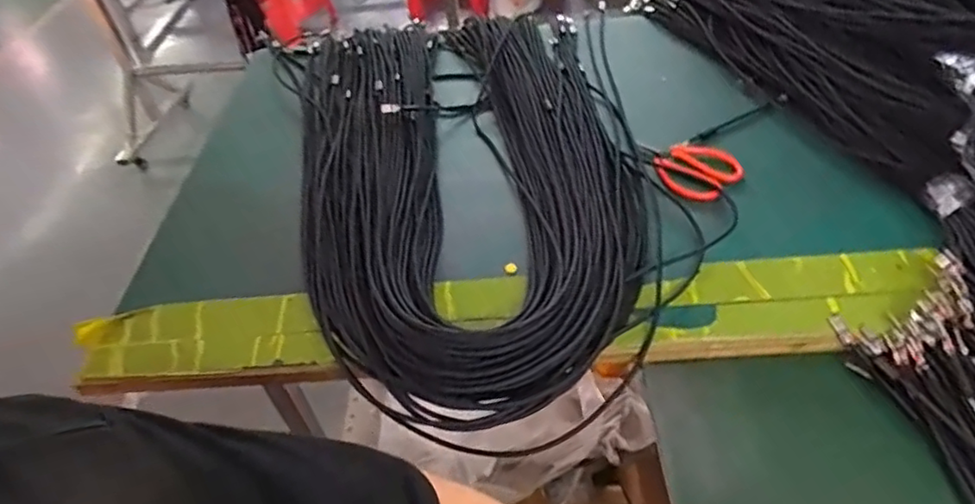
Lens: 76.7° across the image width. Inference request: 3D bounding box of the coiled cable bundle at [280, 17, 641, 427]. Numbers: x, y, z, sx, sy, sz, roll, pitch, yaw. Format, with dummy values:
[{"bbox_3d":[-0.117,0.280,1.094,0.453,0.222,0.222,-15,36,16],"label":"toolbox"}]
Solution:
[{"bbox_3d":[-0.043,-0.109,0.653,0.353,0.045,0.636,-7,43,-1],"label":"coiled cable bundle"}]

